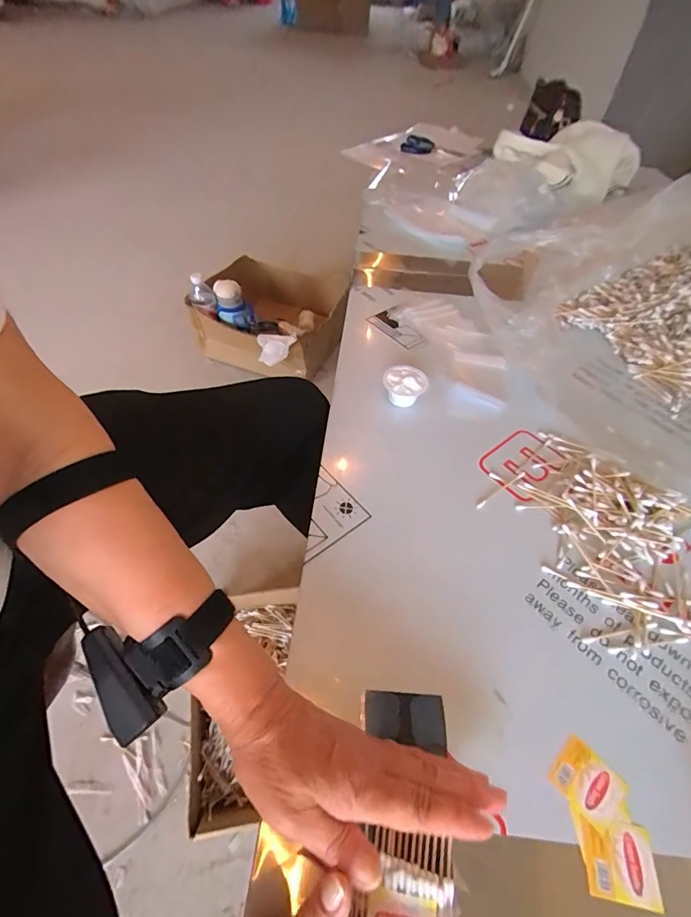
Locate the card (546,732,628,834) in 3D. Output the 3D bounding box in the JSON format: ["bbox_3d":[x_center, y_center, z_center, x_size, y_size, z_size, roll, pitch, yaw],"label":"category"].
[{"bbox_3d":[0.170,0.225,0.294,0.043,0.004,0.038,38,60,25],"label":"card"}]

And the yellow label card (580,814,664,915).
[{"bbox_3d":[0.176,0.257,0.268,0.043,0.004,0.039,9,52,5],"label":"yellow label card"}]

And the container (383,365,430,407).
[{"bbox_3d":[0.073,-0.087,0.524,0.052,0.036,0.049,1,52,-1],"label":"container"}]

